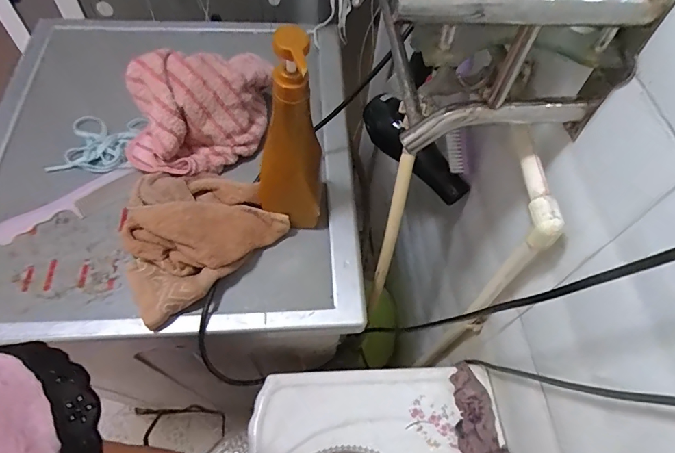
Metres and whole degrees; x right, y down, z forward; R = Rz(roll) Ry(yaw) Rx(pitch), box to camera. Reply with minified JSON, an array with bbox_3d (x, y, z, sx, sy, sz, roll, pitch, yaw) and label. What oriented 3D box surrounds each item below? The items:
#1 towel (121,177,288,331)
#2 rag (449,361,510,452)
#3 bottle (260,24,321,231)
[{"bbox_3d":[-0.205,0.000,0.557,0.185,0.067,0.206,41,65,19],"label":"towel"},{"bbox_3d":[0.197,0.272,0.604,0.063,0.034,0.146,-6,60,-7],"label":"rag"},{"bbox_3d":[-0.057,-0.098,0.492,0.079,0.288,0.062,2,59,-2],"label":"bottle"}]

